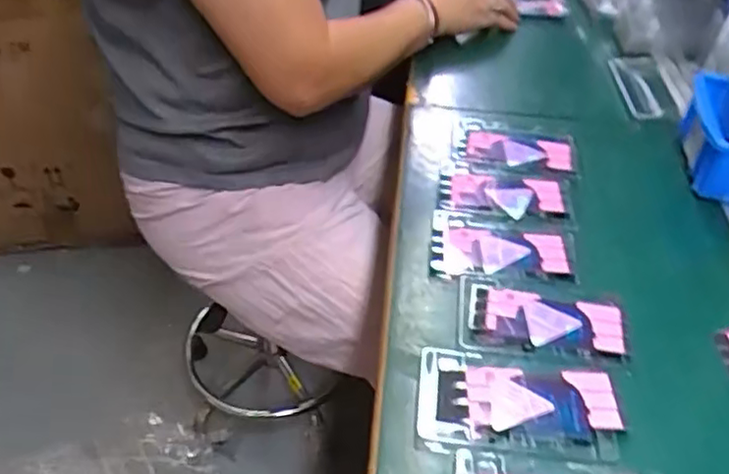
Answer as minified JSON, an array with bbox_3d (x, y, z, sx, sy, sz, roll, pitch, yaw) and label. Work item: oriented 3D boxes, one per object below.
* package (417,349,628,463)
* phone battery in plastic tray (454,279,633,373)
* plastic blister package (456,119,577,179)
[{"bbox_3d":[0.103,0.109,0.448,0.132,0.008,0.077,3,43,3],"label":"package"},{"bbox_3d":[0.133,0.064,0.500,0.121,0.005,0.074,7,43,7],"label":"phone battery in plastic tray"},{"bbox_3d":[0.151,-0.087,0.666,0.117,0.013,0.082,5,43,5],"label":"plastic blister package"}]

